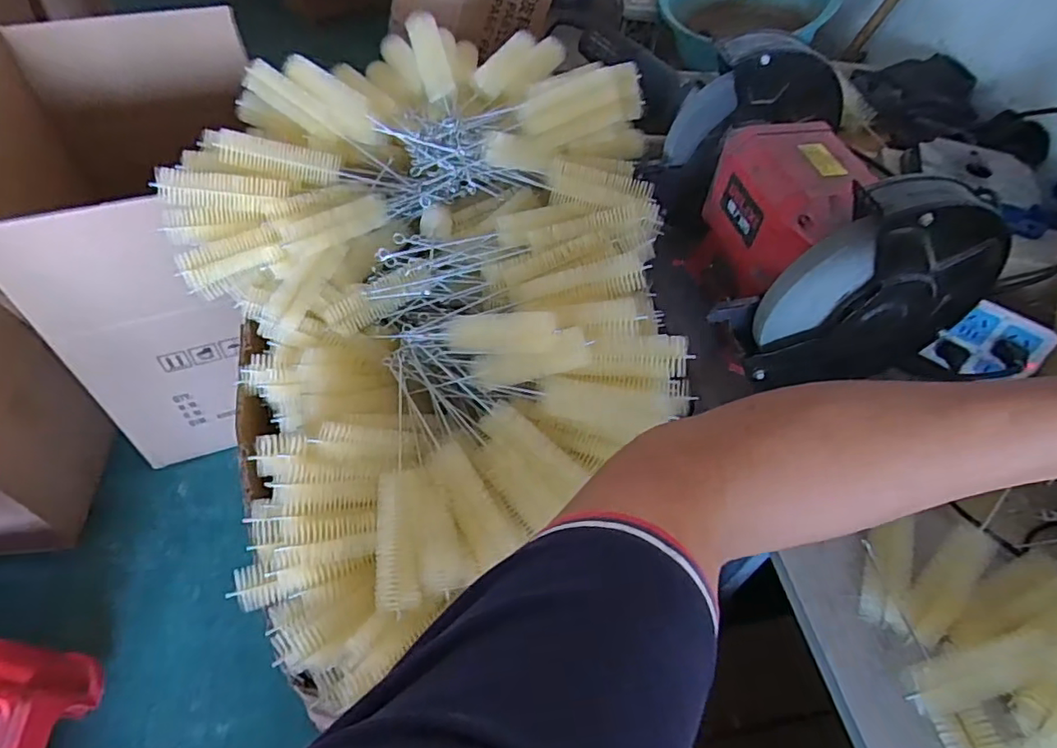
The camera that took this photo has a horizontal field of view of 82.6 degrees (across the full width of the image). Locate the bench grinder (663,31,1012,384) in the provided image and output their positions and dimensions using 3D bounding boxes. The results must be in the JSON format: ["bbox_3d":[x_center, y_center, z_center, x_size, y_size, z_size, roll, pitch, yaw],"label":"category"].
[{"bbox_3d":[0.276,-0.160,0.606,0.220,0.211,0.296,-3,52,-7],"label":"bench grinder"}]

